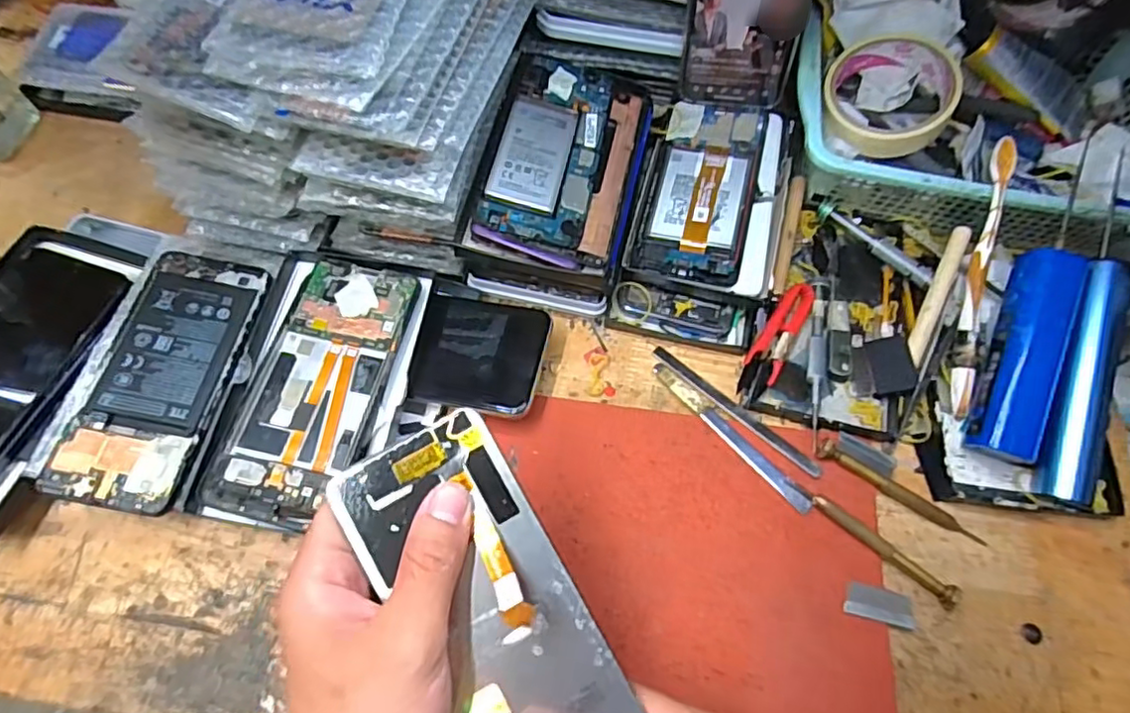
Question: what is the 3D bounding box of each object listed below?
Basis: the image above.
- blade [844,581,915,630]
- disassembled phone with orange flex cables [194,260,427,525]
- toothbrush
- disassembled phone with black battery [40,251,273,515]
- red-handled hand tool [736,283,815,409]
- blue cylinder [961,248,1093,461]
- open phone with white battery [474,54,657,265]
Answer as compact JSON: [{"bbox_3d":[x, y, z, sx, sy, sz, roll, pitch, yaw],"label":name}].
[{"bbox_3d":[0.183,0.144,0.369,0.041,0.004,0.019,17,64,-3],"label":"blade"},{"bbox_3d":[-0.149,0.015,0.385,0.076,0.009,0.166,14,67,4],"label":"disassembled phone with orange flex cables"},{"bbox_3d":[0.273,-0.051,0.419,0.012,0.022,0.179,8,94,1],"label":"toothbrush"},{"bbox_3d":[-0.241,0.009,0.385,0.074,0.007,0.162,15,65,-4],"label":"disassembled phone with black battery"},{"bbox_3d":[0.141,-0.009,0.425,0.026,0.006,0.099,40,68,-5],"label":"red-handled hand tool"},{"bbox_3d":[0.288,-0.002,0.400,0.041,0.031,0.131,17,88,4],"label":"blue cylinder"},{"bbox_3d":[0.003,-0.137,0.429,0.099,0.010,0.152,18,66,-9],"label":"open phone with white battery"}]

